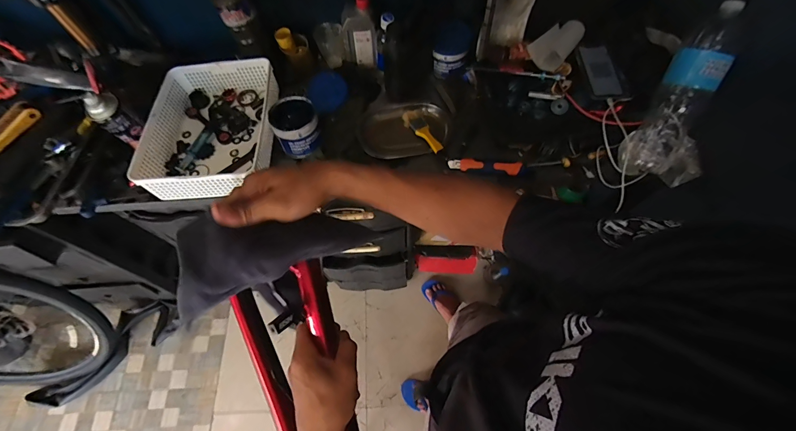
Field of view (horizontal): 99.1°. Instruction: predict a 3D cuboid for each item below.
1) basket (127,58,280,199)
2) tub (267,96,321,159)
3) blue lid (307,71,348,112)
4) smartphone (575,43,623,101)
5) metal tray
[{"bbox_3d":[-0.403,-0.195,0.755,0.252,0.086,0.330,-5,65,-1],"label":"basket"},{"bbox_3d":[-0.226,-0.199,0.752,0.102,0.074,0.120,-37,70,-15],"label":"tub"},{"bbox_3d":[-0.176,-0.313,0.852,0.096,0.018,0.100,2,99,10],"label":"blue lid"},{"bbox_3d":[0.443,-0.320,0.748,0.071,0.015,0.139,-10,75,1],"label":"smartphone"},{"bbox_3d":[0.013,-0.196,0.792,0.204,0.034,0.144,-1,65,1],"label":"metal tray"}]

